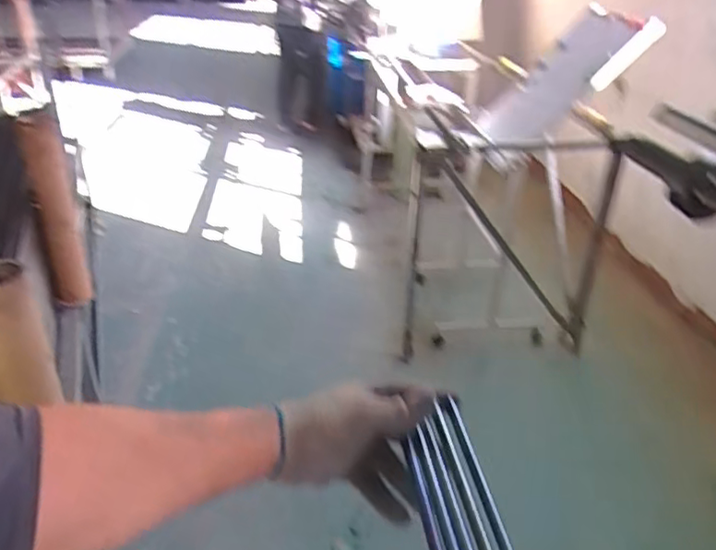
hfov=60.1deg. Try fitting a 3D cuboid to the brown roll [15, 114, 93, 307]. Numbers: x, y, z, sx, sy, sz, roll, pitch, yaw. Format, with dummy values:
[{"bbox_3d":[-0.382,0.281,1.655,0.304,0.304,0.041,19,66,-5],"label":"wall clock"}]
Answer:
[{"bbox_3d":[-0.808,-0.168,1.656,0.097,0.480,0.114,-13,32,-24],"label":"brown roll"}]

